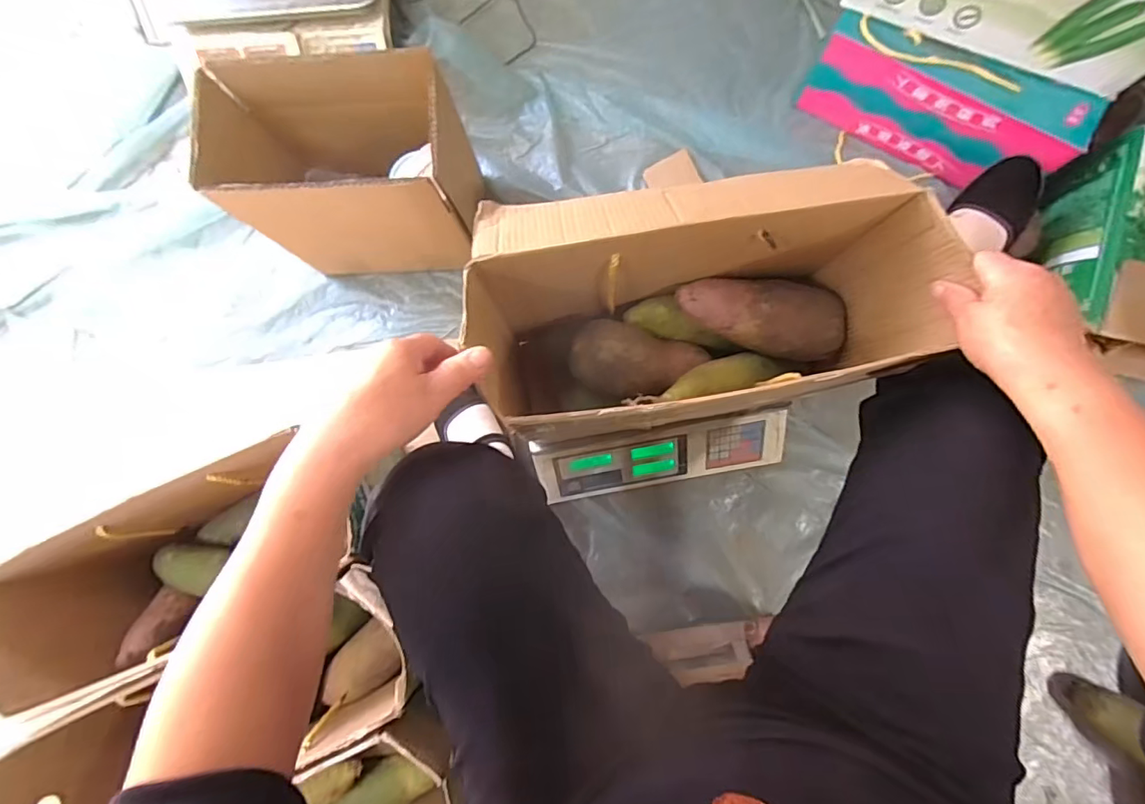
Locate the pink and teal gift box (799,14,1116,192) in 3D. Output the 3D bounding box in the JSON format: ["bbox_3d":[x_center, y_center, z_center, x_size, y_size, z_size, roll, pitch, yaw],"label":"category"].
[{"bbox_3d":[0.487,-0.395,0.713,0.329,0.139,0.085,27,86,7],"label":"pink and teal gift box"}]

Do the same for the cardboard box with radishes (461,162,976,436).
[{"bbox_3d":[0.114,-0.088,0.504,0.377,0.223,0.181,-7,83,3],"label":"cardboard box with radishes"}]

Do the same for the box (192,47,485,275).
[{"bbox_3d":[-0.264,-0.280,0.659,0.270,0.220,0.171,2,83,4],"label":"box"}]

